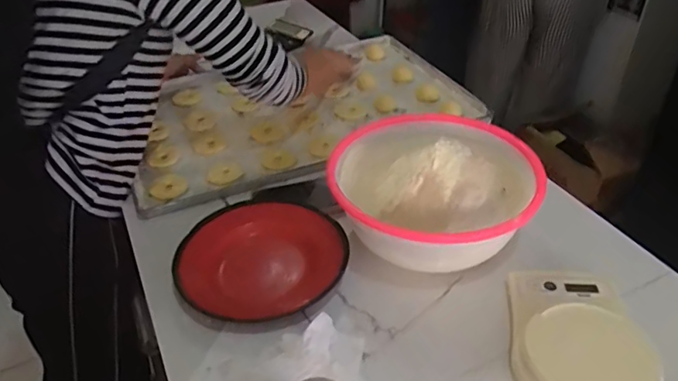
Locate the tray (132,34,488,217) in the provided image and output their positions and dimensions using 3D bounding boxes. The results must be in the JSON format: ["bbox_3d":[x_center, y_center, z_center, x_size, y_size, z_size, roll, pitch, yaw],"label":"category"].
[{"bbox_3d":[-0.080,-0.154,0.998,0.568,0.035,0.383,-16,39,-12],"label":"tray"}]

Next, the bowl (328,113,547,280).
[{"bbox_3d":[0.117,-0.002,0.717,0.244,0.120,0.242,-2,37,1],"label":"bowl"}]

